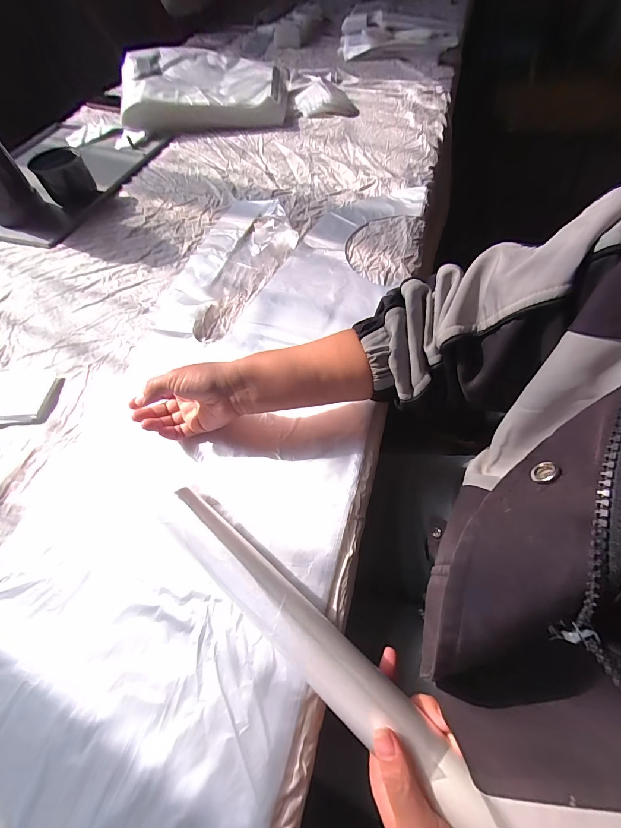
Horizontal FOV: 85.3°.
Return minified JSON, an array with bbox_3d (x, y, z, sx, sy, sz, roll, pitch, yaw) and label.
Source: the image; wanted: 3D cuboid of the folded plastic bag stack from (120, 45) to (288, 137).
[{"bbox_3d":[-0.249,-0.786,0.807,0.370,0.104,0.248,-1,59,3],"label":"folded plastic bag stack"}]

